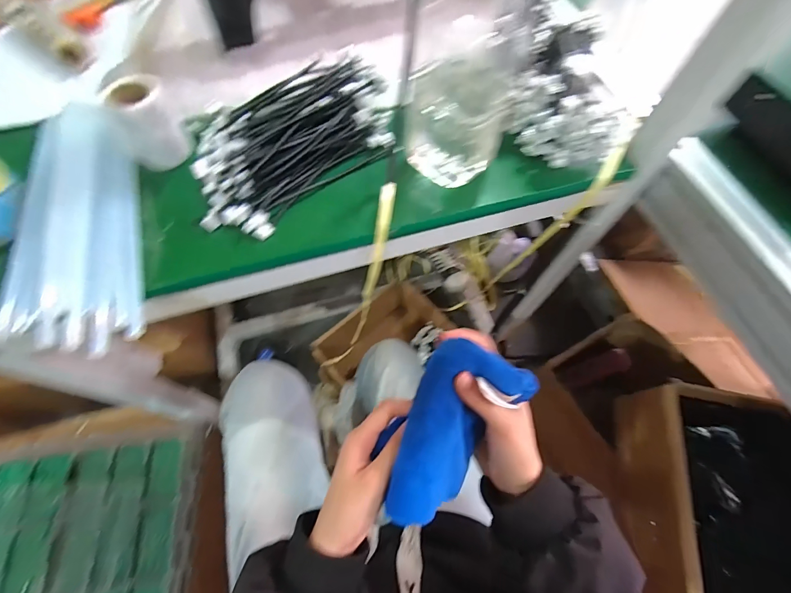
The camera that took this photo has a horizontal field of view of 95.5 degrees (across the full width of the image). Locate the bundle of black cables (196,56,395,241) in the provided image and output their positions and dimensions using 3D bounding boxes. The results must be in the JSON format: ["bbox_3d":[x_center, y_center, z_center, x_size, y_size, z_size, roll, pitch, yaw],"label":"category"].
[{"bbox_3d":[-0.126,-0.194,0.423,0.269,0.040,0.182,-40,70,-18],"label":"bundle of black cables"}]

